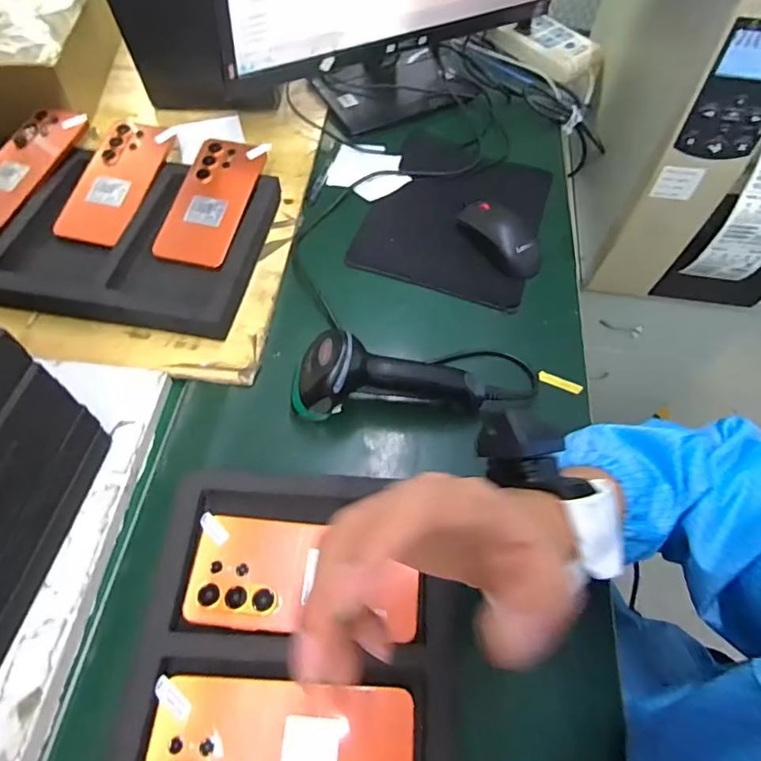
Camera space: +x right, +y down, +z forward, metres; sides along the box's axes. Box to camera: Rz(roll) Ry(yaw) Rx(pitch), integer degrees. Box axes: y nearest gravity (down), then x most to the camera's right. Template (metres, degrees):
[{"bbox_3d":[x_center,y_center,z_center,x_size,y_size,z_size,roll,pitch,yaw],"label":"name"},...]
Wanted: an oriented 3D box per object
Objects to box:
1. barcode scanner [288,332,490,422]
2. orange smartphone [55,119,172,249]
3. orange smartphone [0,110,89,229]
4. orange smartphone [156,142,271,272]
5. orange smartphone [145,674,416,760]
[{"bbox_3d":[0.007,-0.004,0.454,0.168,0.070,0.057,-3,60,-5],"label":"barcode scanner"},{"bbox_3d":[-0.300,-0.224,0.567,0.084,0.012,0.174,12,68,1],"label":"orange smartphone"},{"bbox_3d":[-0.400,-0.241,0.565,0.068,0.013,0.174,25,68,4],"label":"orange smartphone"},{"bbox_3d":[-0.185,-0.200,0.557,0.080,0.010,0.172,11,67,5],"label":"orange smartphone"},{"bbox_3d":[-0.064,0.242,0.330,0.170,0.008,0.079,3,59,-1],"label":"orange smartphone"}]

